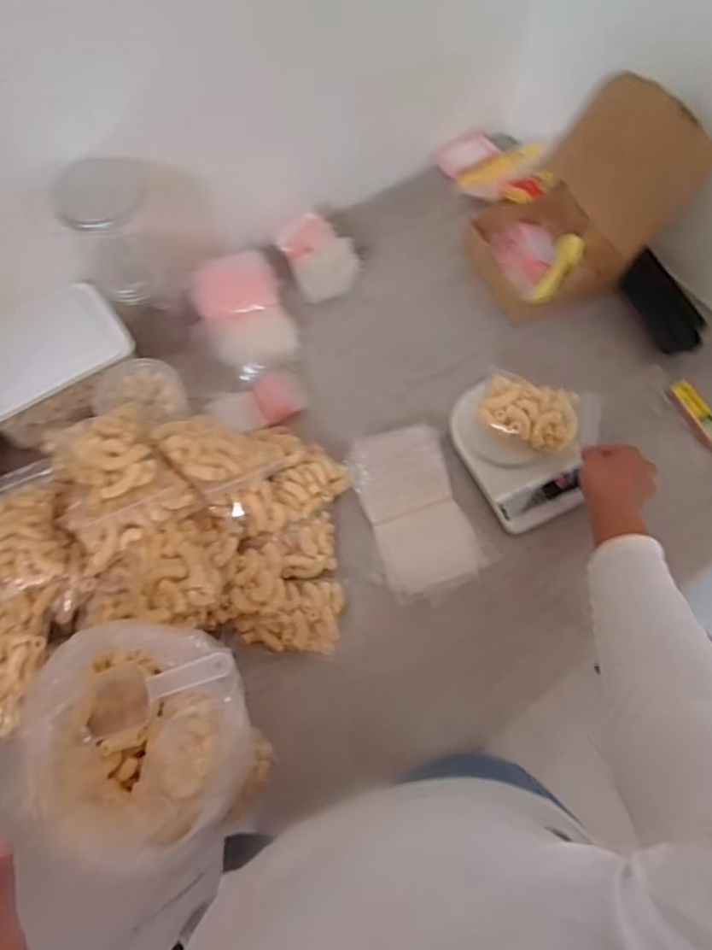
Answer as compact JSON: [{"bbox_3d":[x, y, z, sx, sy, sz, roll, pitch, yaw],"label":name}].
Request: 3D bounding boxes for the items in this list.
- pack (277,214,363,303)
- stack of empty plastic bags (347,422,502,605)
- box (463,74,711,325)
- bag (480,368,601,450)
[{"bbox_3d":[-0.053,-0.295,0.849,0.089,0.056,0.107,-25,68,-11],"label":"pack"},{"bbox_3d":[0.068,0.040,0.729,0.119,0.006,0.195,-25,76,-3],"label":"stack of empty plastic bags"},{"bbox_3d":[0.278,-0.348,0.802,0.235,0.177,0.183,-29,69,-13],"label":"box"},{"bbox_3d":[0.218,-0.071,0.740,0.142,0.041,0.084,6,66,2],"label":"bag"}]

